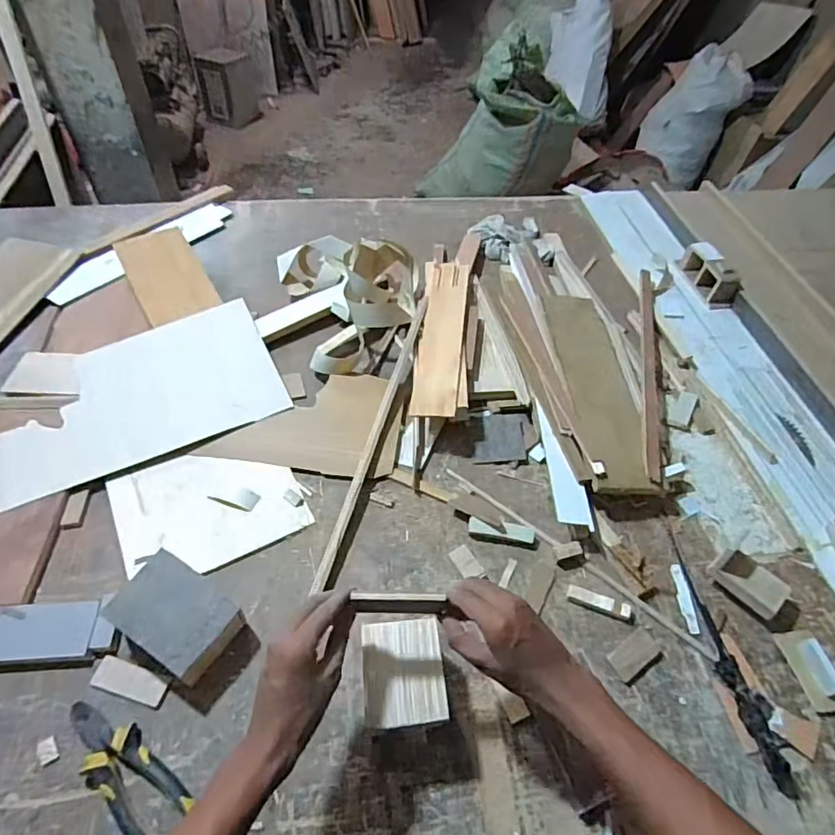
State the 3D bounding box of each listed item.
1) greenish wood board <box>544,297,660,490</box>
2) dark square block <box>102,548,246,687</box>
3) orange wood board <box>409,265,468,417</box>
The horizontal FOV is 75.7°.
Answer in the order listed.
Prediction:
[{"bbox_3d":[0.278,-0.056,0.829,0.112,0.012,0.395,6,49,-10],"label":"greenish wood board"},{"bbox_3d":[-0.264,0.220,0.591,0.118,0.055,0.098,26,55,16],"label":"dark square block"},{"bbox_3d":[0.039,-0.144,0.876,0.074,0.011,0.371,-4,49,13],"label":"orange wood board"}]

